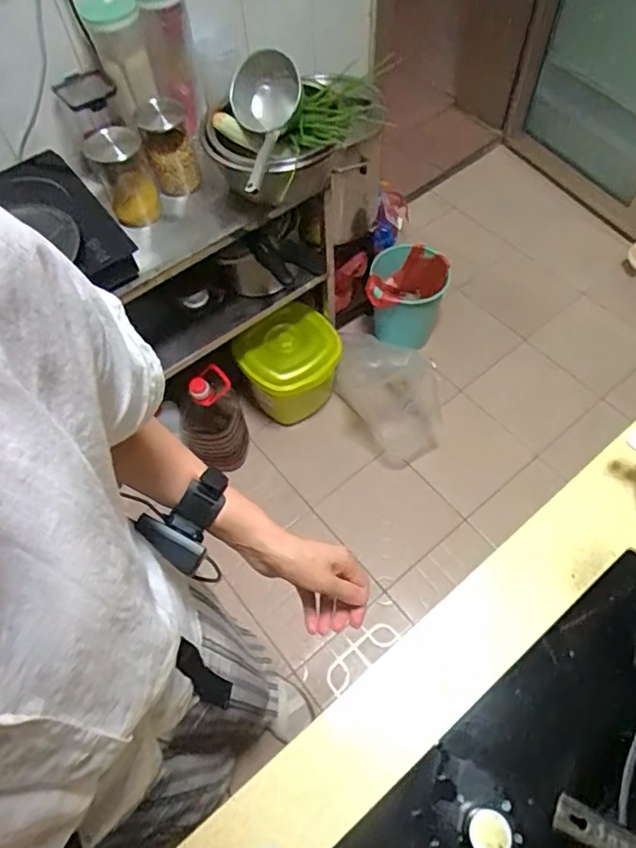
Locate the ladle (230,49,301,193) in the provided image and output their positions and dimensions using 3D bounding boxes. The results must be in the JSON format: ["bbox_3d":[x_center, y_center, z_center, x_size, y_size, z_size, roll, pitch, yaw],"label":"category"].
[{"bbox_3d":[-0.095,-0.590,1.089,0.140,0.133,0.229,-7,60,-1],"label":"ladle"}]

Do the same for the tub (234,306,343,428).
[{"bbox_3d":[-0.075,-0.152,1.650,0.252,0.303,0.264,-1,60,2],"label":"tub"}]

